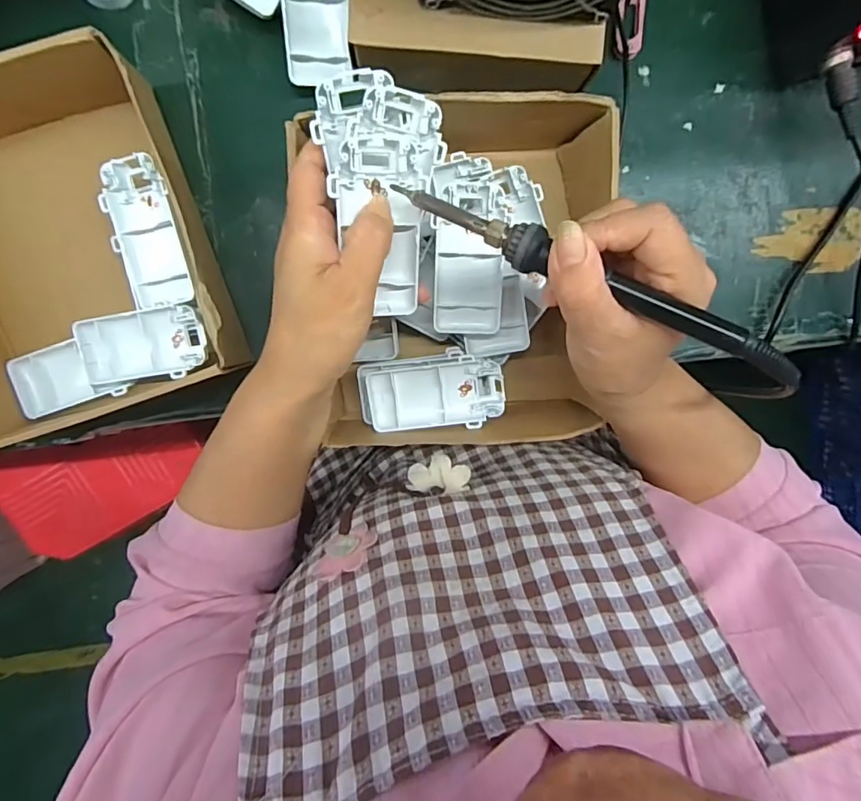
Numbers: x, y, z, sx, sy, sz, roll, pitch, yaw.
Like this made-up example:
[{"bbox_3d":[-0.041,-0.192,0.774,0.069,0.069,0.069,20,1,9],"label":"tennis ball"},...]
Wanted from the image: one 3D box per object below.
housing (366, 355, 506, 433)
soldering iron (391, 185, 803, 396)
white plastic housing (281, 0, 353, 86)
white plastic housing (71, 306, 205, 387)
[{"bbox_3d":[0.004,-0.003,0.361,0.094,0.018,0.047,-10,97,-2],"label":"housing"},{"bbox_3d":[0.076,-0.058,0.243,0.207,0.015,0.021,26,95,8],"label":"soldering iron"},{"bbox_3d":[-0.077,-0.270,0.341,0.044,0.022,0.101,2,109,-3],"label":"white plastic housing"},{"bbox_3d":[-0.203,-0.039,0.358,0.092,0.014,0.047,-5,102,8],"label":"white plastic housing"}]

